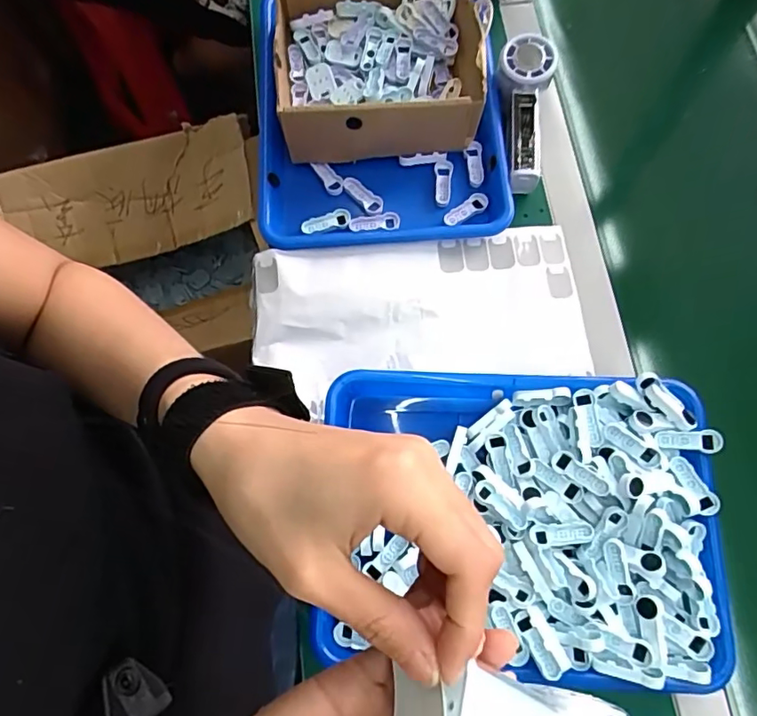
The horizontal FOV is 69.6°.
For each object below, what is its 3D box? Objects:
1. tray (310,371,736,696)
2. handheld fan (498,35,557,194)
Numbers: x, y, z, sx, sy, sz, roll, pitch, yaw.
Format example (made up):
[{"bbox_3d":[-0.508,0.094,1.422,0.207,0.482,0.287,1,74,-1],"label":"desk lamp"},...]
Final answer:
[{"bbox_3d":[0.121,0.132,0.458,0.317,0.037,0.237,2,72,2],"label":"tray"},{"bbox_3d":[0.152,-0.250,0.566,0.057,0.049,0.158,3,85,2],"label":"handheld fan"}]

